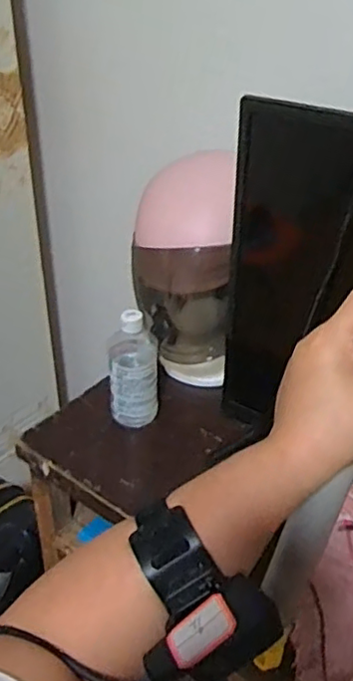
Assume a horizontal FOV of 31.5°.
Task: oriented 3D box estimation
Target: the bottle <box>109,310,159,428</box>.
[{"bbox_3d":[-0.061,0.039,0.895,0.067,0.179,0.070,-1,34,-3],"label":"bottle"}]

